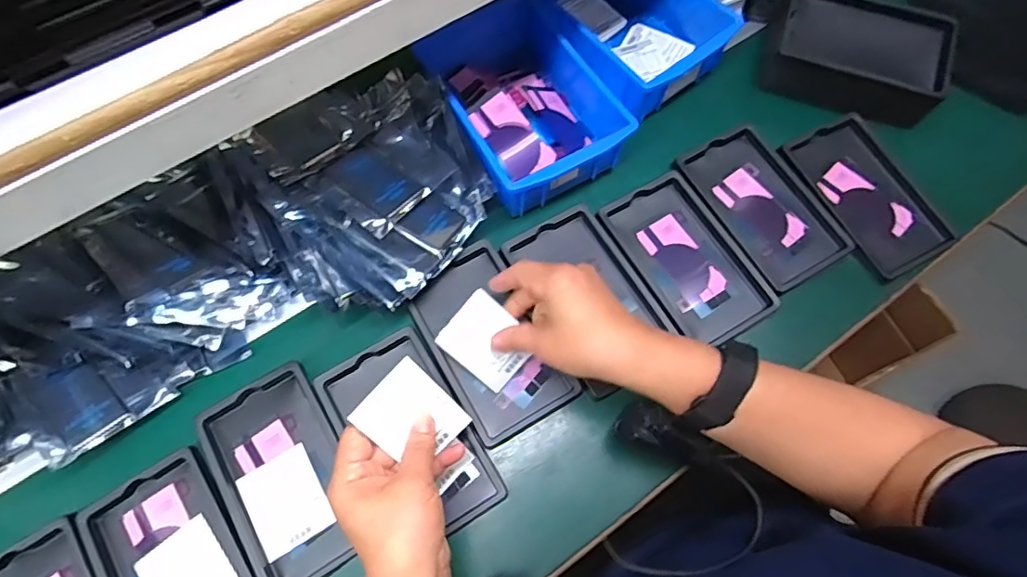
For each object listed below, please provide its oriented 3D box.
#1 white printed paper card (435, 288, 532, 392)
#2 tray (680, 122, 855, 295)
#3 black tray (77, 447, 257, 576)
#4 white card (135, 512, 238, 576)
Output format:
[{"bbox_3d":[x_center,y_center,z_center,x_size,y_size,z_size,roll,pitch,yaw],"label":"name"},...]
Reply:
[{"bbox_3d":[-0.021,0.043,0.453,0.069,0.004,0.058,41,93,3],"label":"white printed paper card"},{"bbox_3d":[0.238,-0.080,0.521,0.096,0.013,0.158,-28,71,-11],"label":"tray"},{"bbox_3d":[-0.250,0.211,0.405,0.095,0.011,0.157,-33,72,-12],"label":"black tray"},{"bbox_3d":[-0.243,0.217,0.409,0.058,0.004,0.067,-39,76,-13],"label":"white card"}]

